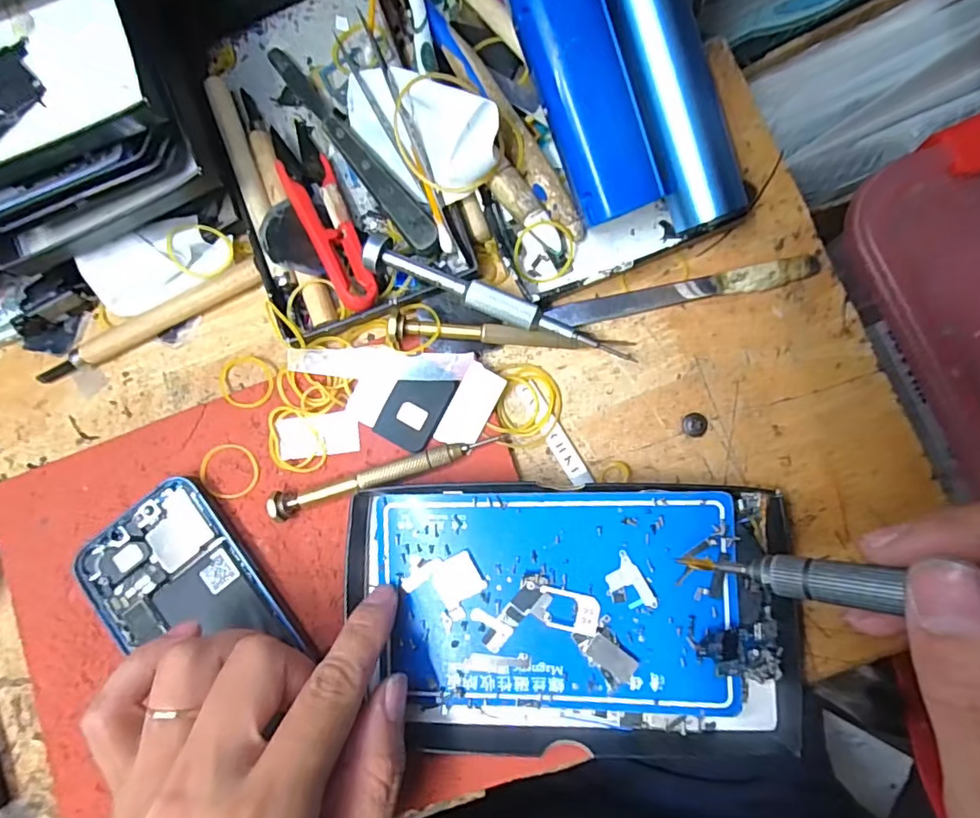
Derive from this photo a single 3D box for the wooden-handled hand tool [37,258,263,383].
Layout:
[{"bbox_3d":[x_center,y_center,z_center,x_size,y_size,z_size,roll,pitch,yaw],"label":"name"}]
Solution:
[{"bbox_3d":[-0.169,-0.042,0.270,0.125,0.012,0.012,-25,84,4],"label":"wooden-handled hand tool"}]

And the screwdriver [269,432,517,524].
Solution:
[{"bbox_3d":[-0.045,0.029,0.248,0.110,0.013,0.011,-18,84,5],"label":"screwdriver"}]

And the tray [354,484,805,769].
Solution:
[{"bbox_3d":[0.032,0.089,0.232,0.180,0.014,0.109,0,84,5],"label":"tray"}]

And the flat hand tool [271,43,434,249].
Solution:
[{"bbox_3d":[-0.068,-0.125,0.260,0.014,0.005,0.129,-39,83,2],"label":"flat hand tool"}]

